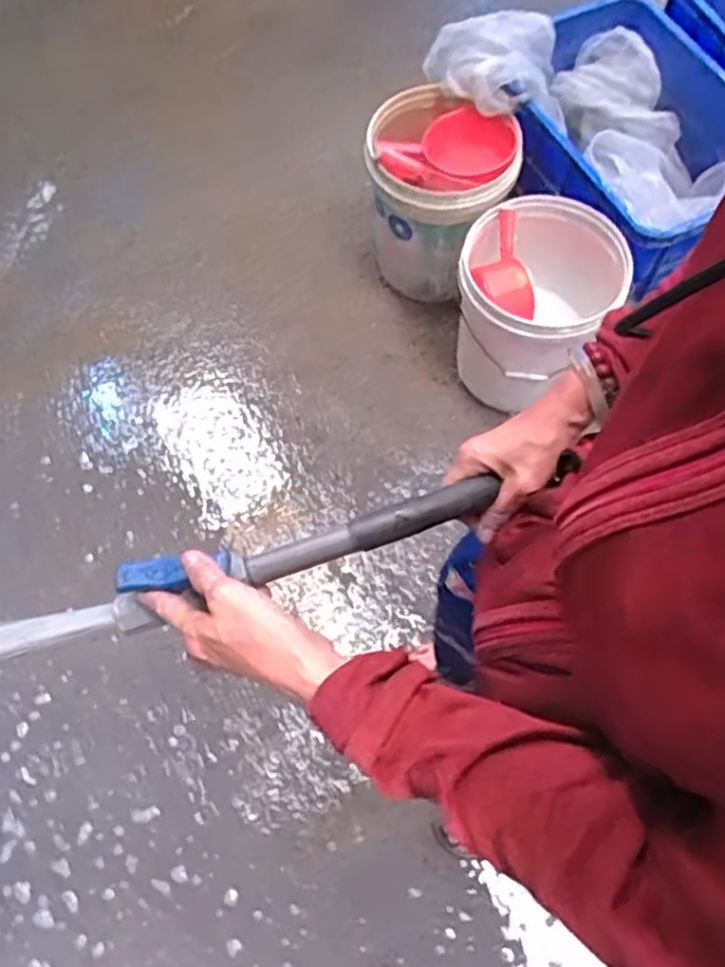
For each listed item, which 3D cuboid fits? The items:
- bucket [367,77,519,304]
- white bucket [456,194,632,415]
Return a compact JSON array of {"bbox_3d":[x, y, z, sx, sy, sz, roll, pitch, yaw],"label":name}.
[{"bbox_3d":[0.158,-0.610,1.658,0.315,0.344,0.363,14,65,5],"label":"bucket"},{"bbox_3d":[0.344,-0.357,1.530,0.295,0.331,0.318,1,64,-1],"label":"white bucket"}]

